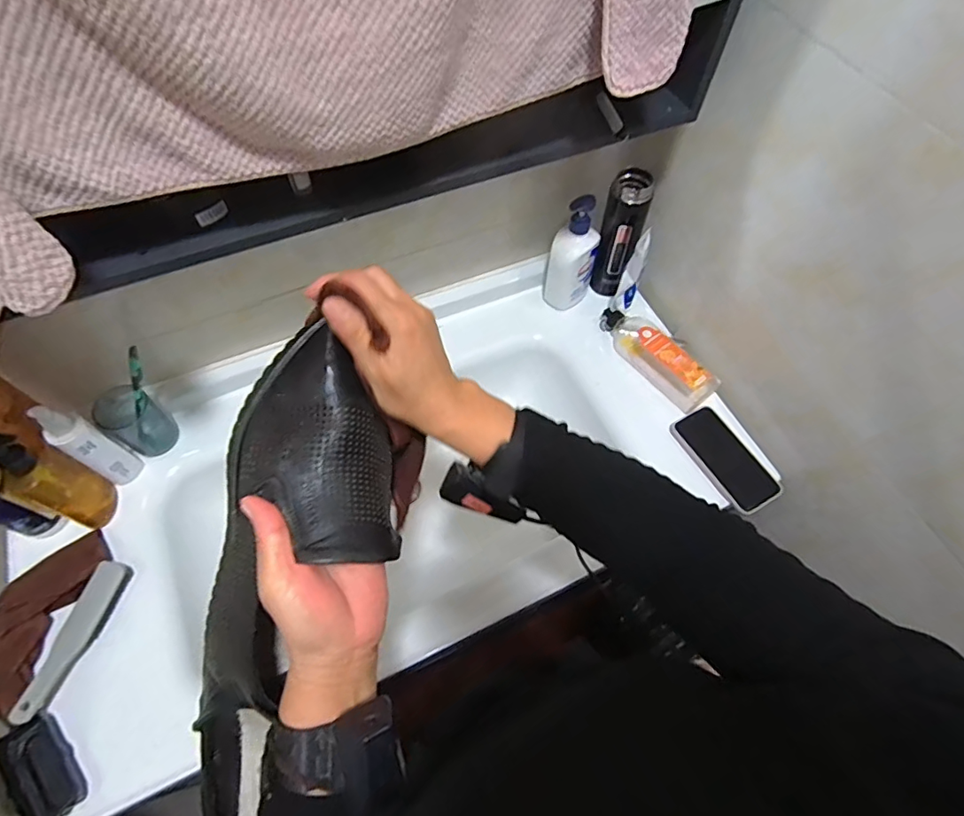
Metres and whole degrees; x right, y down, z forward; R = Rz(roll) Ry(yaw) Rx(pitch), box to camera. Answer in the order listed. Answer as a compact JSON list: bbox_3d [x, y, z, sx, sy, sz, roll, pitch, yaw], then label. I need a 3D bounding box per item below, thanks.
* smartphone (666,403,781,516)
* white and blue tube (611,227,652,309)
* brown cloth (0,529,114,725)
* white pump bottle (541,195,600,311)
[{"bbox_3d":[0.356,0.072,0.759,0.081,0.009,0.161,-28,65,-14],"label":"smartphone"},{"bbox_3d":[0.241,-0.211,0.830,0.043,0.143,0.028,-35,67,-17],"label":"white and blue tube"},{"bbox_3d":[-0.536,0.249,0.626,0.083,0.048,0.212,7,62,4],"label":"brown cloth"},{"bbox_3d":[0.146,-0.244,0.839,0.077,0.179,0.067,12,63,7],"label":"white pump bottle"}]

